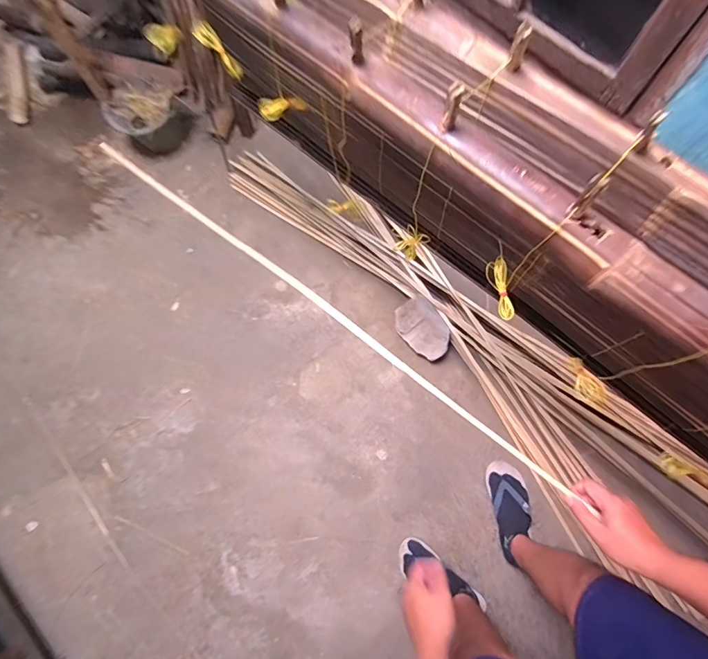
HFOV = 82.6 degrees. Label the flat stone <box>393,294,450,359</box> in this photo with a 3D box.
[{"bbox_3d":[0.225,-0.003,1.285,0.133,0.104,0.195,-40,77,-5],"label":"flat stone"}]

